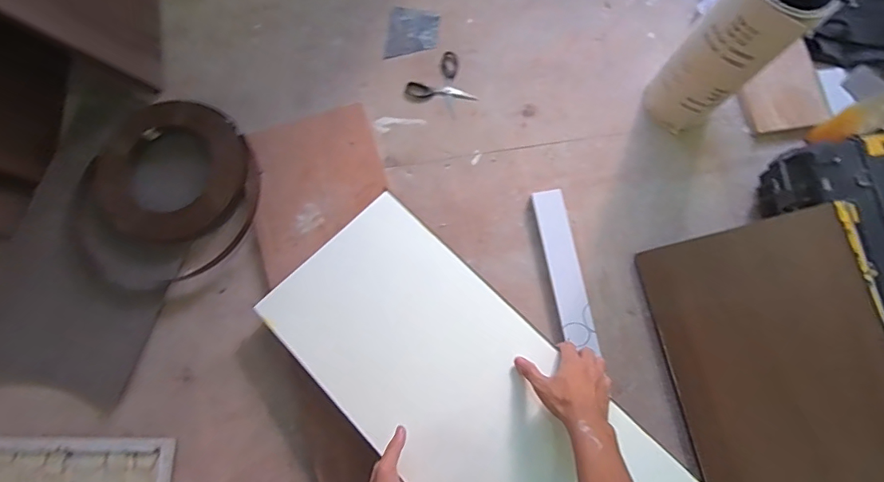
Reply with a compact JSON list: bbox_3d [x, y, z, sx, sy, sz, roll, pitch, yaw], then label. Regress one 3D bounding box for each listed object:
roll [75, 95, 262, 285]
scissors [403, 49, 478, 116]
[{"bbox_3d":[-0.466,-0.086,0.808,0.295,0.026,0.327,20,77,3],"label":"roll"},{"bbox_3d":[0.006,-0.286,0.892,0.125,0.006,0.109,-42,81,-10],"label":"scissors"}]

